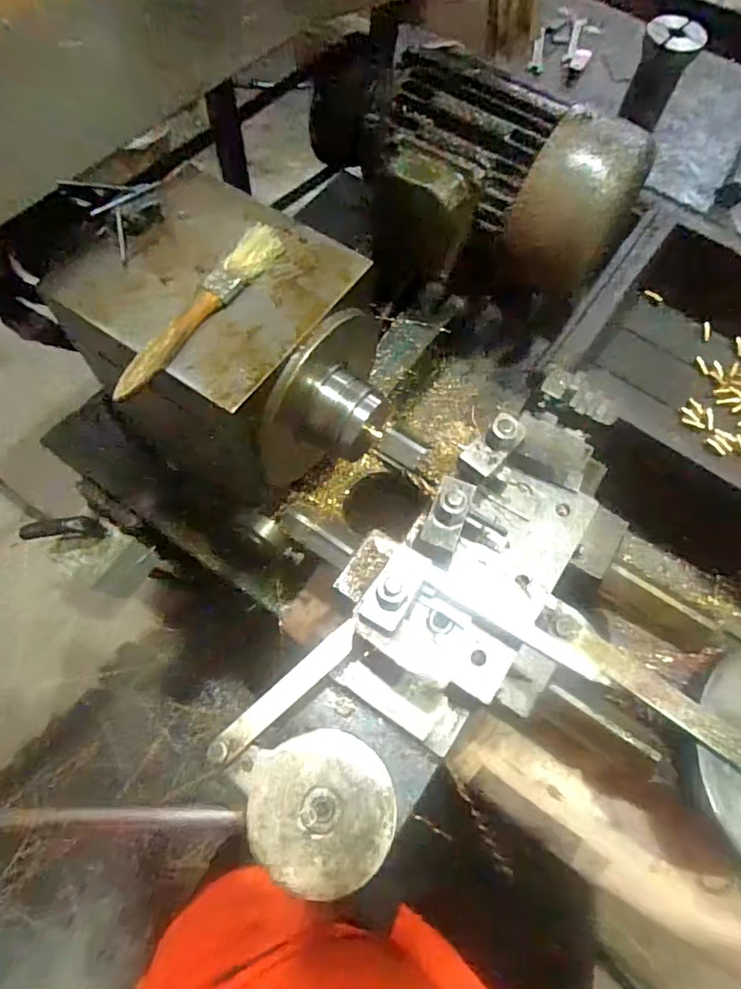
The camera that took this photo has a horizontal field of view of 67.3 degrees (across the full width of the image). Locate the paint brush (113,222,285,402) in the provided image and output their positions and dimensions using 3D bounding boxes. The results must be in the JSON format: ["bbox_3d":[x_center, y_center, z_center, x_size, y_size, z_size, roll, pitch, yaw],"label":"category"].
[{"bbox_3d":[-0.110,-0.121,0.361,0.025,0.012,0.156,31,68,10],"label":"paint brush"}]

